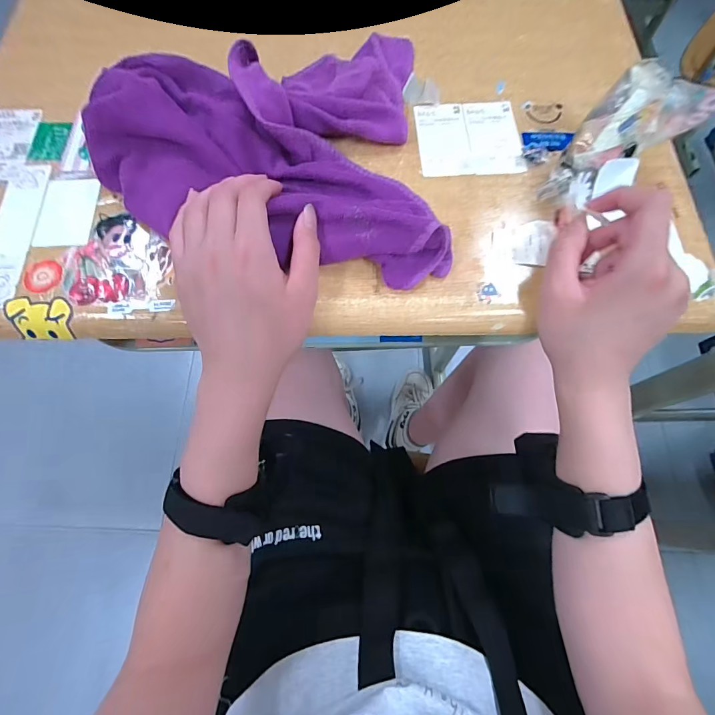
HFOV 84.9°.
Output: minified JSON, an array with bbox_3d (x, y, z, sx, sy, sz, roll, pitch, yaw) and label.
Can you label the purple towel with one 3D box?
[{"bbox_3d":[-0.047,-0.178,0.285,0.244,0.050,0.223,10,70,5],"label":"purple towel"}]

